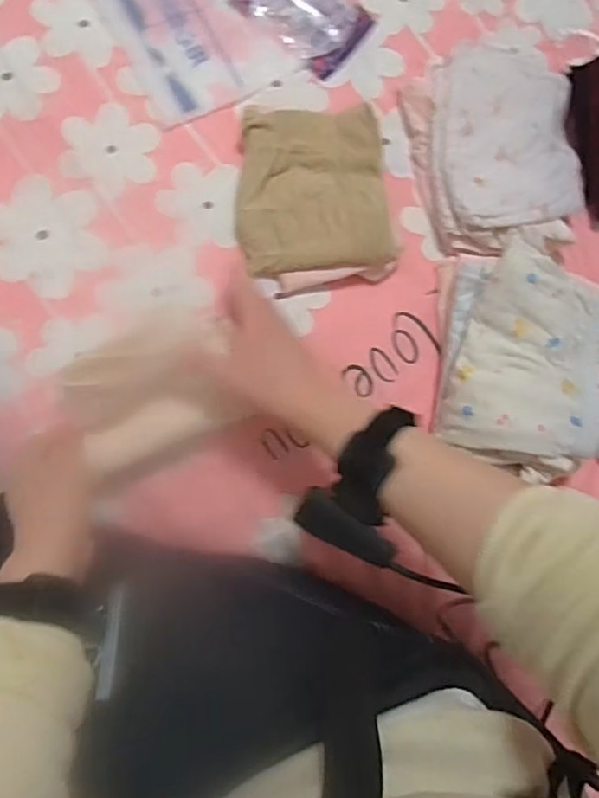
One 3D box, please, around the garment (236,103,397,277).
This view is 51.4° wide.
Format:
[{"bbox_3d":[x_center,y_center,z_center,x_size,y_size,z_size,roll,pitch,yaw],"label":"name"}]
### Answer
[{"bbox_3d":[0.010,-0.173,0.521,0.121,0.038,0.130,-4,86,-7],"label":"garment"}]

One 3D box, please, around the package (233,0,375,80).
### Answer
[{"bbox_3d":[0.005,-0.345,0.545,0.109,0.014,0.081,42,82,-2],"label":"package"}]

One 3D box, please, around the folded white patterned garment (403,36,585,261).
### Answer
[{"bbox_3d":[0.181,-0.224,0.545,0.153,0.039,0.190,-12,87,-7],"label":"folded white patterned garment"}]

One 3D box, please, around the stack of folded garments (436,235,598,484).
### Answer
[{"bbox_3d":[0.182,-0.027,0.506,0.121,0.078,0.174,15,84,-5],"label":"stack of folded garments"}]

